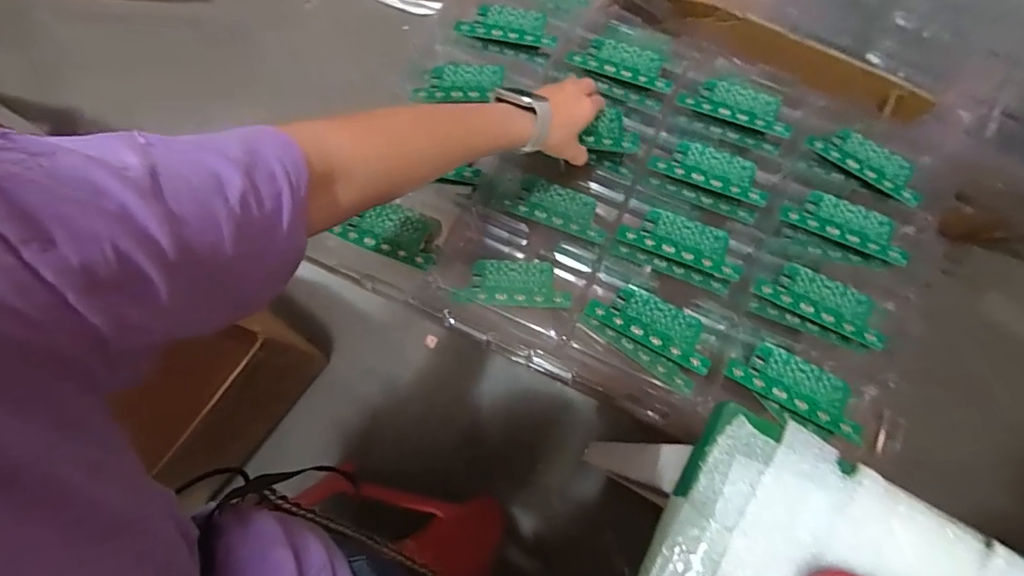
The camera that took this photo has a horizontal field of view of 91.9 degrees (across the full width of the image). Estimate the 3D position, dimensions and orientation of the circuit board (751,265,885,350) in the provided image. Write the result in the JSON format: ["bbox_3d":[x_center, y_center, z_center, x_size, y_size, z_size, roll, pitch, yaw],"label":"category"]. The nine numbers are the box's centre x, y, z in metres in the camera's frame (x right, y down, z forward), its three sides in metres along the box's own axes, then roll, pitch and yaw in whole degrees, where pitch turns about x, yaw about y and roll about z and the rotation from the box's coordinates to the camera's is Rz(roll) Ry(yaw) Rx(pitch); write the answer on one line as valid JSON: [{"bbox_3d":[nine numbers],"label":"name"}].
[{"bbox_3d":[0.337,0.012,0.537,0.133,0.006,0.054,27,75,10],"label":"circuit board"}]

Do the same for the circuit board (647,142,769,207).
[{"bbox_3d":[0.237,-0.143,0.589,0.136,0.016,0.053,23,74,9],"label":"circuit board"}]

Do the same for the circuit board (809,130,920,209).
[{"bbox_3d":[0.427,-0.153,0.590,0.133,0.013,0.061,41,78,13],"label":"circuit board"}]

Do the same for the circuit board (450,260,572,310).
[{"bbox_3d":[0.000,-0.005,0.576,0.130,0.007,0.058,0,72,2],"label":"circuit board"}]

